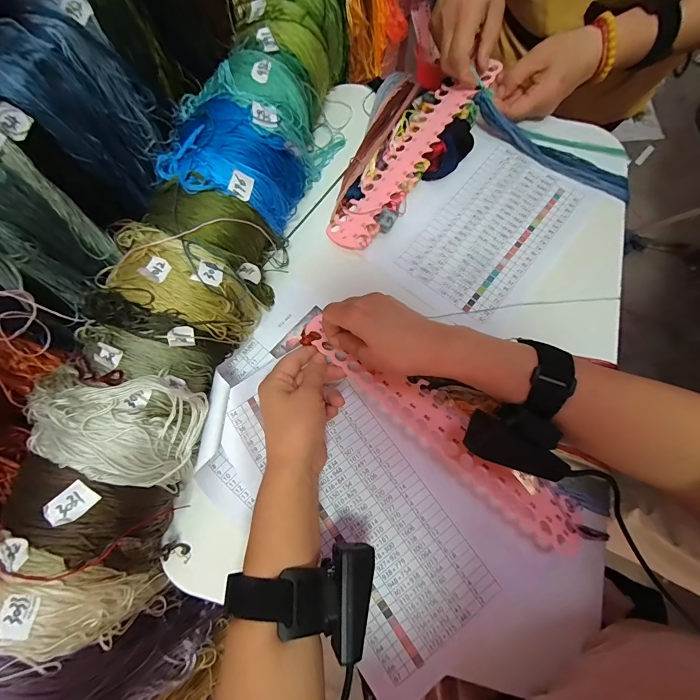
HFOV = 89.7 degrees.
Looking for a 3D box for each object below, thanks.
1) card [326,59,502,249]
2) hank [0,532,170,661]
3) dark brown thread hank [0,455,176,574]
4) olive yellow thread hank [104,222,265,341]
[{"bbox_3d":[0.073,-0.229,0.405,0.054,0.005,0.273,32,81,28],"label":"card"},{"bbox_3d":[-0.198,0.180,0.259,0.061,0.138,0.069,22,73,49],"label":"hank"},{"bbox_3d":[-0.182,0.120,0.264,0.090,0.074,0.056,30,77,8],"label":"dark brown thread hank"},{"bbox_3d":[-0.145,-0.051,0.322,0.112,0.100,0.064,26,76,7],"label":"olive yellow thread hank"}]

